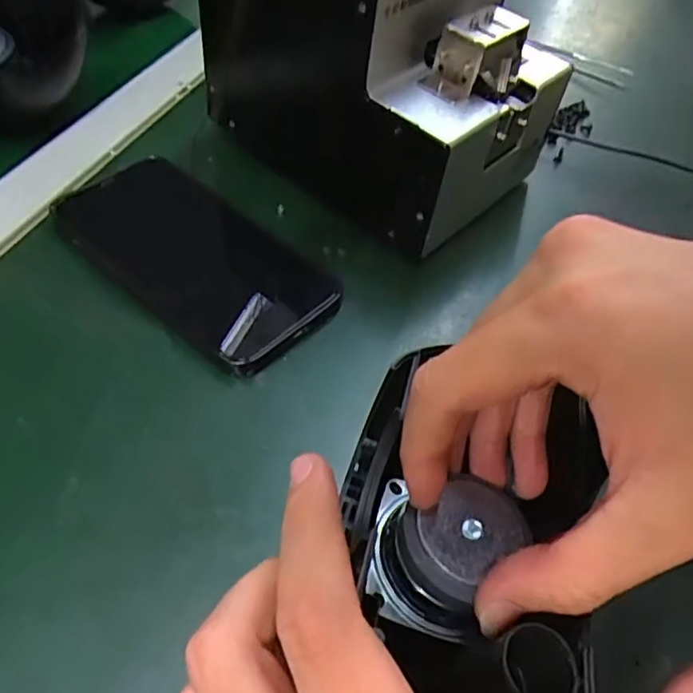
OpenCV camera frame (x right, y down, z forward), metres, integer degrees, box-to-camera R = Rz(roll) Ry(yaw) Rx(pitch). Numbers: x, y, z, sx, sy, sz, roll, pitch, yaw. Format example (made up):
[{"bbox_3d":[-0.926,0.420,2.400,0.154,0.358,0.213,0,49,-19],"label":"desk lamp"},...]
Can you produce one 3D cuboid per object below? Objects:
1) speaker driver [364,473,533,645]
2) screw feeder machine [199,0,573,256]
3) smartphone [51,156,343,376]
[{"bbox_3d":[0.032,0.066,0.200,0.046,0.023,0.046,14,52,7],"label":"speaker driver"},{"bbox_3d":[0.023,-0.170,0.352,0.125,0.142,0.172,-36,62,-28],"label":"screw feeder machine"},{"bbox_3d":[-0.080,-0.052,0.331,0.156,0.015,0.089,33,56,20],"label":"smartphone"}]

